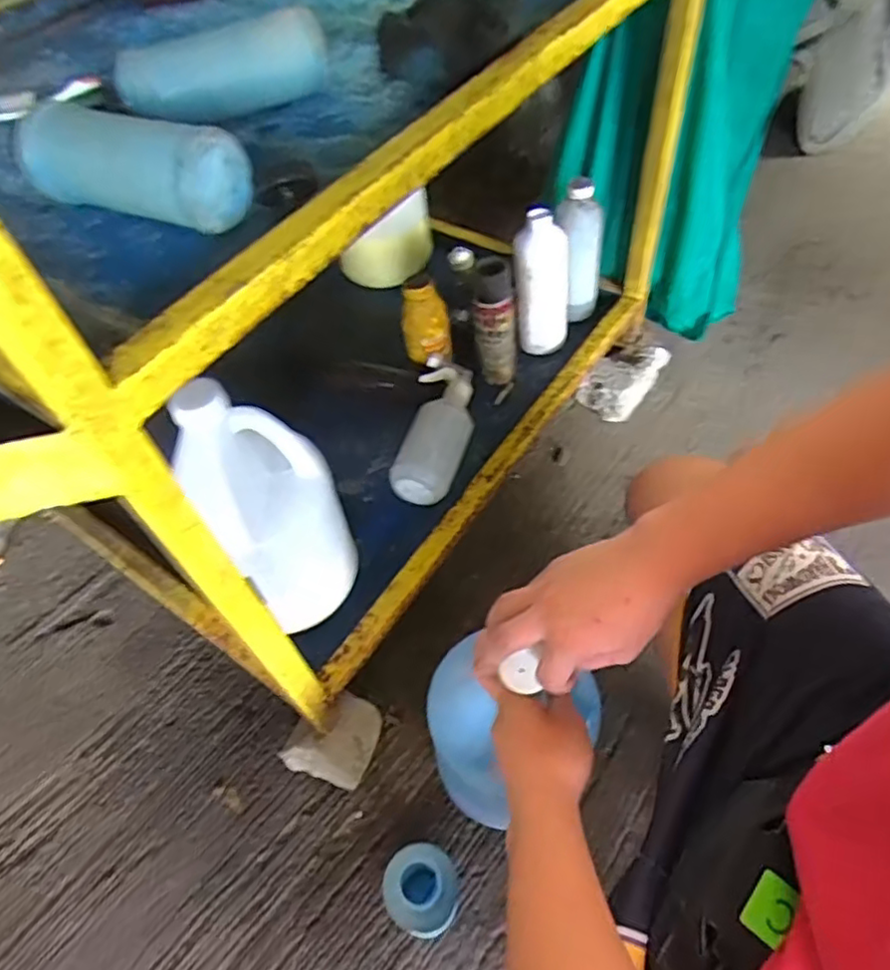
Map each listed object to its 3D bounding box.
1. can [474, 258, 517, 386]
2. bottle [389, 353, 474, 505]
[{"bbox_3d":[0.066,-0.213,0.843,0.057,0.167,0.057,-1,53,1],"label":"can"},{"bbox_3d":[-0.005,-0.080,0.809,0.080,0.064,0.212,9,53,9],"label":"bottle"}]

